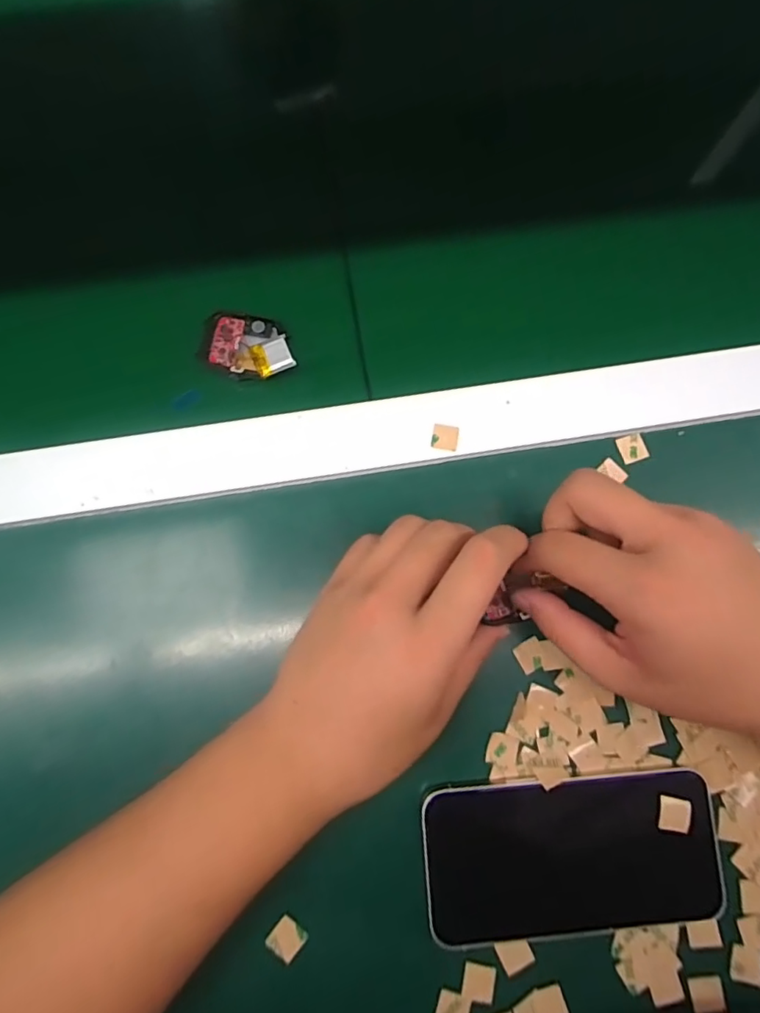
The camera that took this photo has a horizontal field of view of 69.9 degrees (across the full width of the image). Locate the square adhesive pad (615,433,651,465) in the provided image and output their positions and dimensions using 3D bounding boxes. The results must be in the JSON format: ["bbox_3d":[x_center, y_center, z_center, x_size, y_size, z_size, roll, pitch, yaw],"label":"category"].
[{"bbox_3d":[0.145,-0.033,0.311,0.014,0.004,0.016,-17,81,-4],"label":"square adhesive pad"}]

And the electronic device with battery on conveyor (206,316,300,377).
[{"bbox_3d":[-0.072,-0.091,0.309,0.051,0.013,0.036,17,80,2],"label":"electronic device with battery on conveyor"}]

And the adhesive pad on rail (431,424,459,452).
[{"bbox_3d":[0.037,-0.039,0.309,0.014,0.004,0.014,9,80,1],"label":"adhesive pad on rail"}]

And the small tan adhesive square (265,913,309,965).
[{"bbox_3d":[-0.045,0.211,0.266,0.016,0.004,0.017,-44,94,-15],"label":"small tan adhesive square"}]

